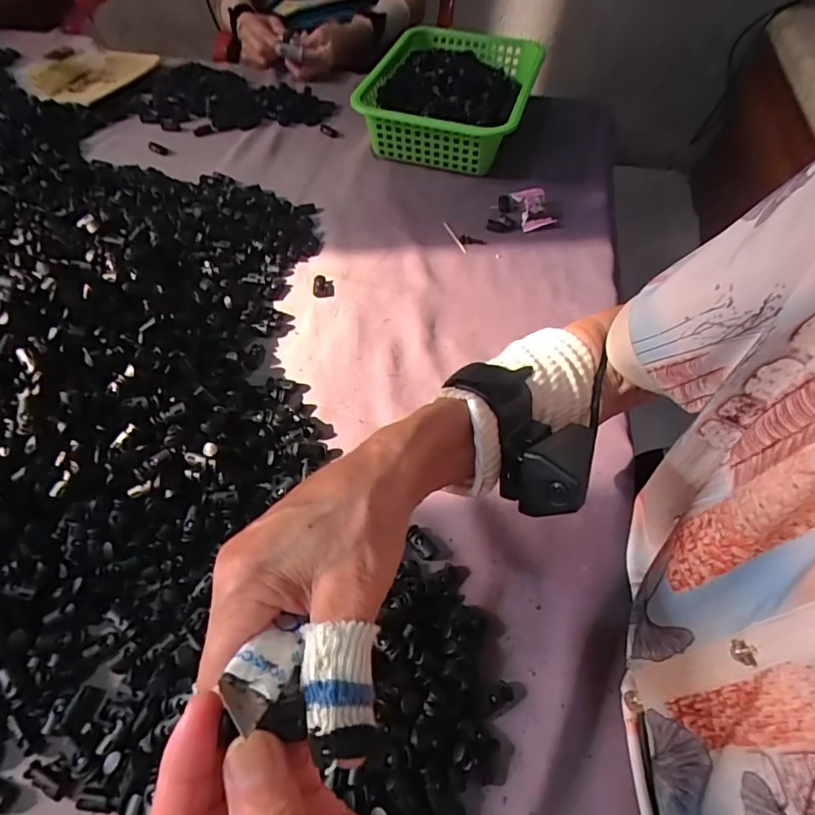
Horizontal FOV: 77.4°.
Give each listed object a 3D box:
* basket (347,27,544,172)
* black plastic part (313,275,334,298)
[{"bbox_3d":[0.071,-0.452,0.743,0.205,0.086,0.321,16,56,9],"label":"basket"},{"bbox_3d":[-0.092,-0.133,0.559,0.022,0.011,0.028,-2,55,-4],"label":"black plastic part"}]

